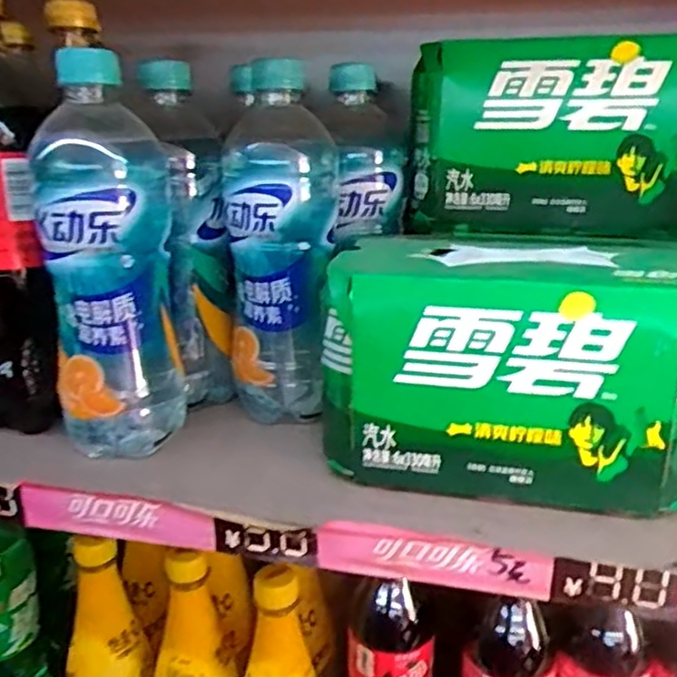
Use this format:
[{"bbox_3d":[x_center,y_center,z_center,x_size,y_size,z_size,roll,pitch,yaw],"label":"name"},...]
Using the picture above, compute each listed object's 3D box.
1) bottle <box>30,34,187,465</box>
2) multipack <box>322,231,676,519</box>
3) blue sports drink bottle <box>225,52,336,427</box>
[{"bbox_3d":[-0.129,-0.040,0.393,0.075,0.212,0.061,-7,20,-20],"label":"bottle"},{"bbox_3d":[0.093,0.010,0.378,0.185,0.115,0.108,4,19,13],"label":"multipack"},{"bbox_3d":[-0.035,-0.055,0.436,0.070,0.209,0.069,0,18,0],"label":"blue sports drink bottle"}]

